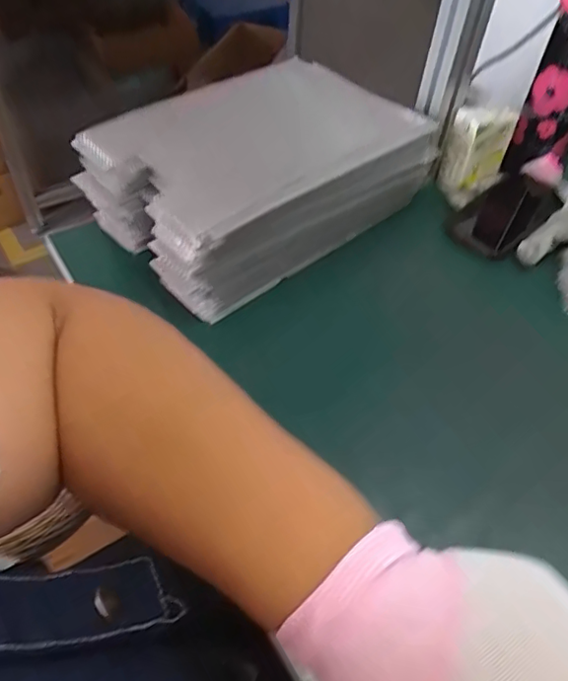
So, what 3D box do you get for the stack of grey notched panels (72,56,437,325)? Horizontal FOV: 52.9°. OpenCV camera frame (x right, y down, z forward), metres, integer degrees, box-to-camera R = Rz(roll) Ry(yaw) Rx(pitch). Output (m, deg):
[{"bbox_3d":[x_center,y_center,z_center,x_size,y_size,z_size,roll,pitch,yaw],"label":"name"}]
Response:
[{"bbox_3d":[-0.027,-0.203,0.671,0.357,0.112,0.224,-31,58,-27],"label":"stack of grey notched panels"}]

